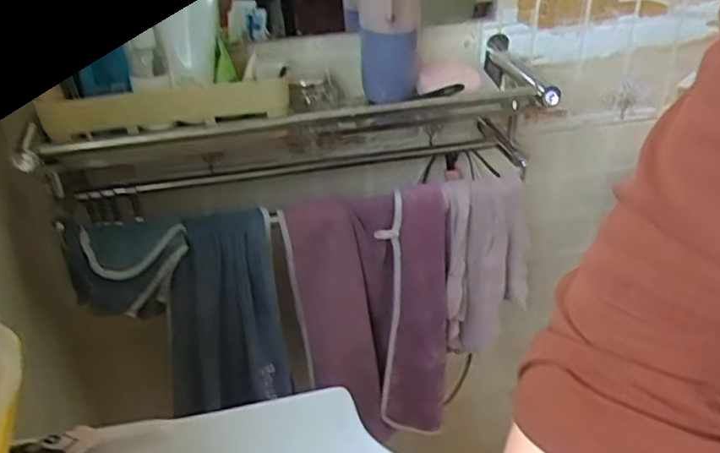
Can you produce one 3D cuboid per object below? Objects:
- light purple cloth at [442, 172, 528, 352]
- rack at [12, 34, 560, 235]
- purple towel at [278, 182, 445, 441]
[{"bbox_3d":[0.170,0.055,0.878,0.126,0.258,0.051,-21,38,-28],"label":"light purple cloth"},{"bbox_3d":[-0.055,-0.093,0.772,0.603,0.145,0.149,-9,34,-12],"label":"rack"},{"bbox_3d":[0.016,0.136,0.869,0.204,0.380,0.057,-10,34,-14],"label":"purple towel"}]

